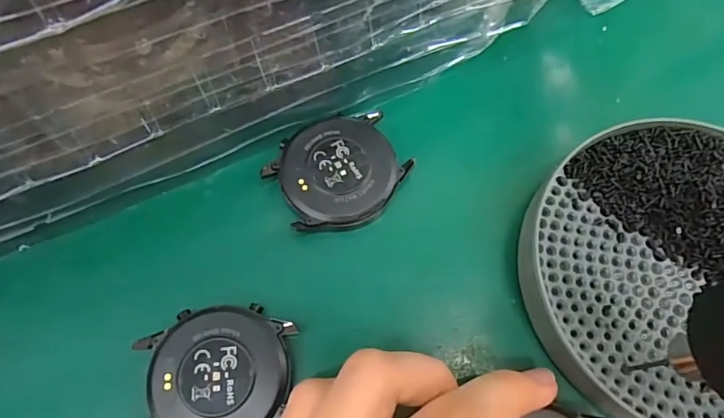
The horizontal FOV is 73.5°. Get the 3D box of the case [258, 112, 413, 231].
[{"bbox_3d":[-0.009,-0.014,0.185,0.048,0.009,0.043,-27,72,-13],"label":"case"}]

